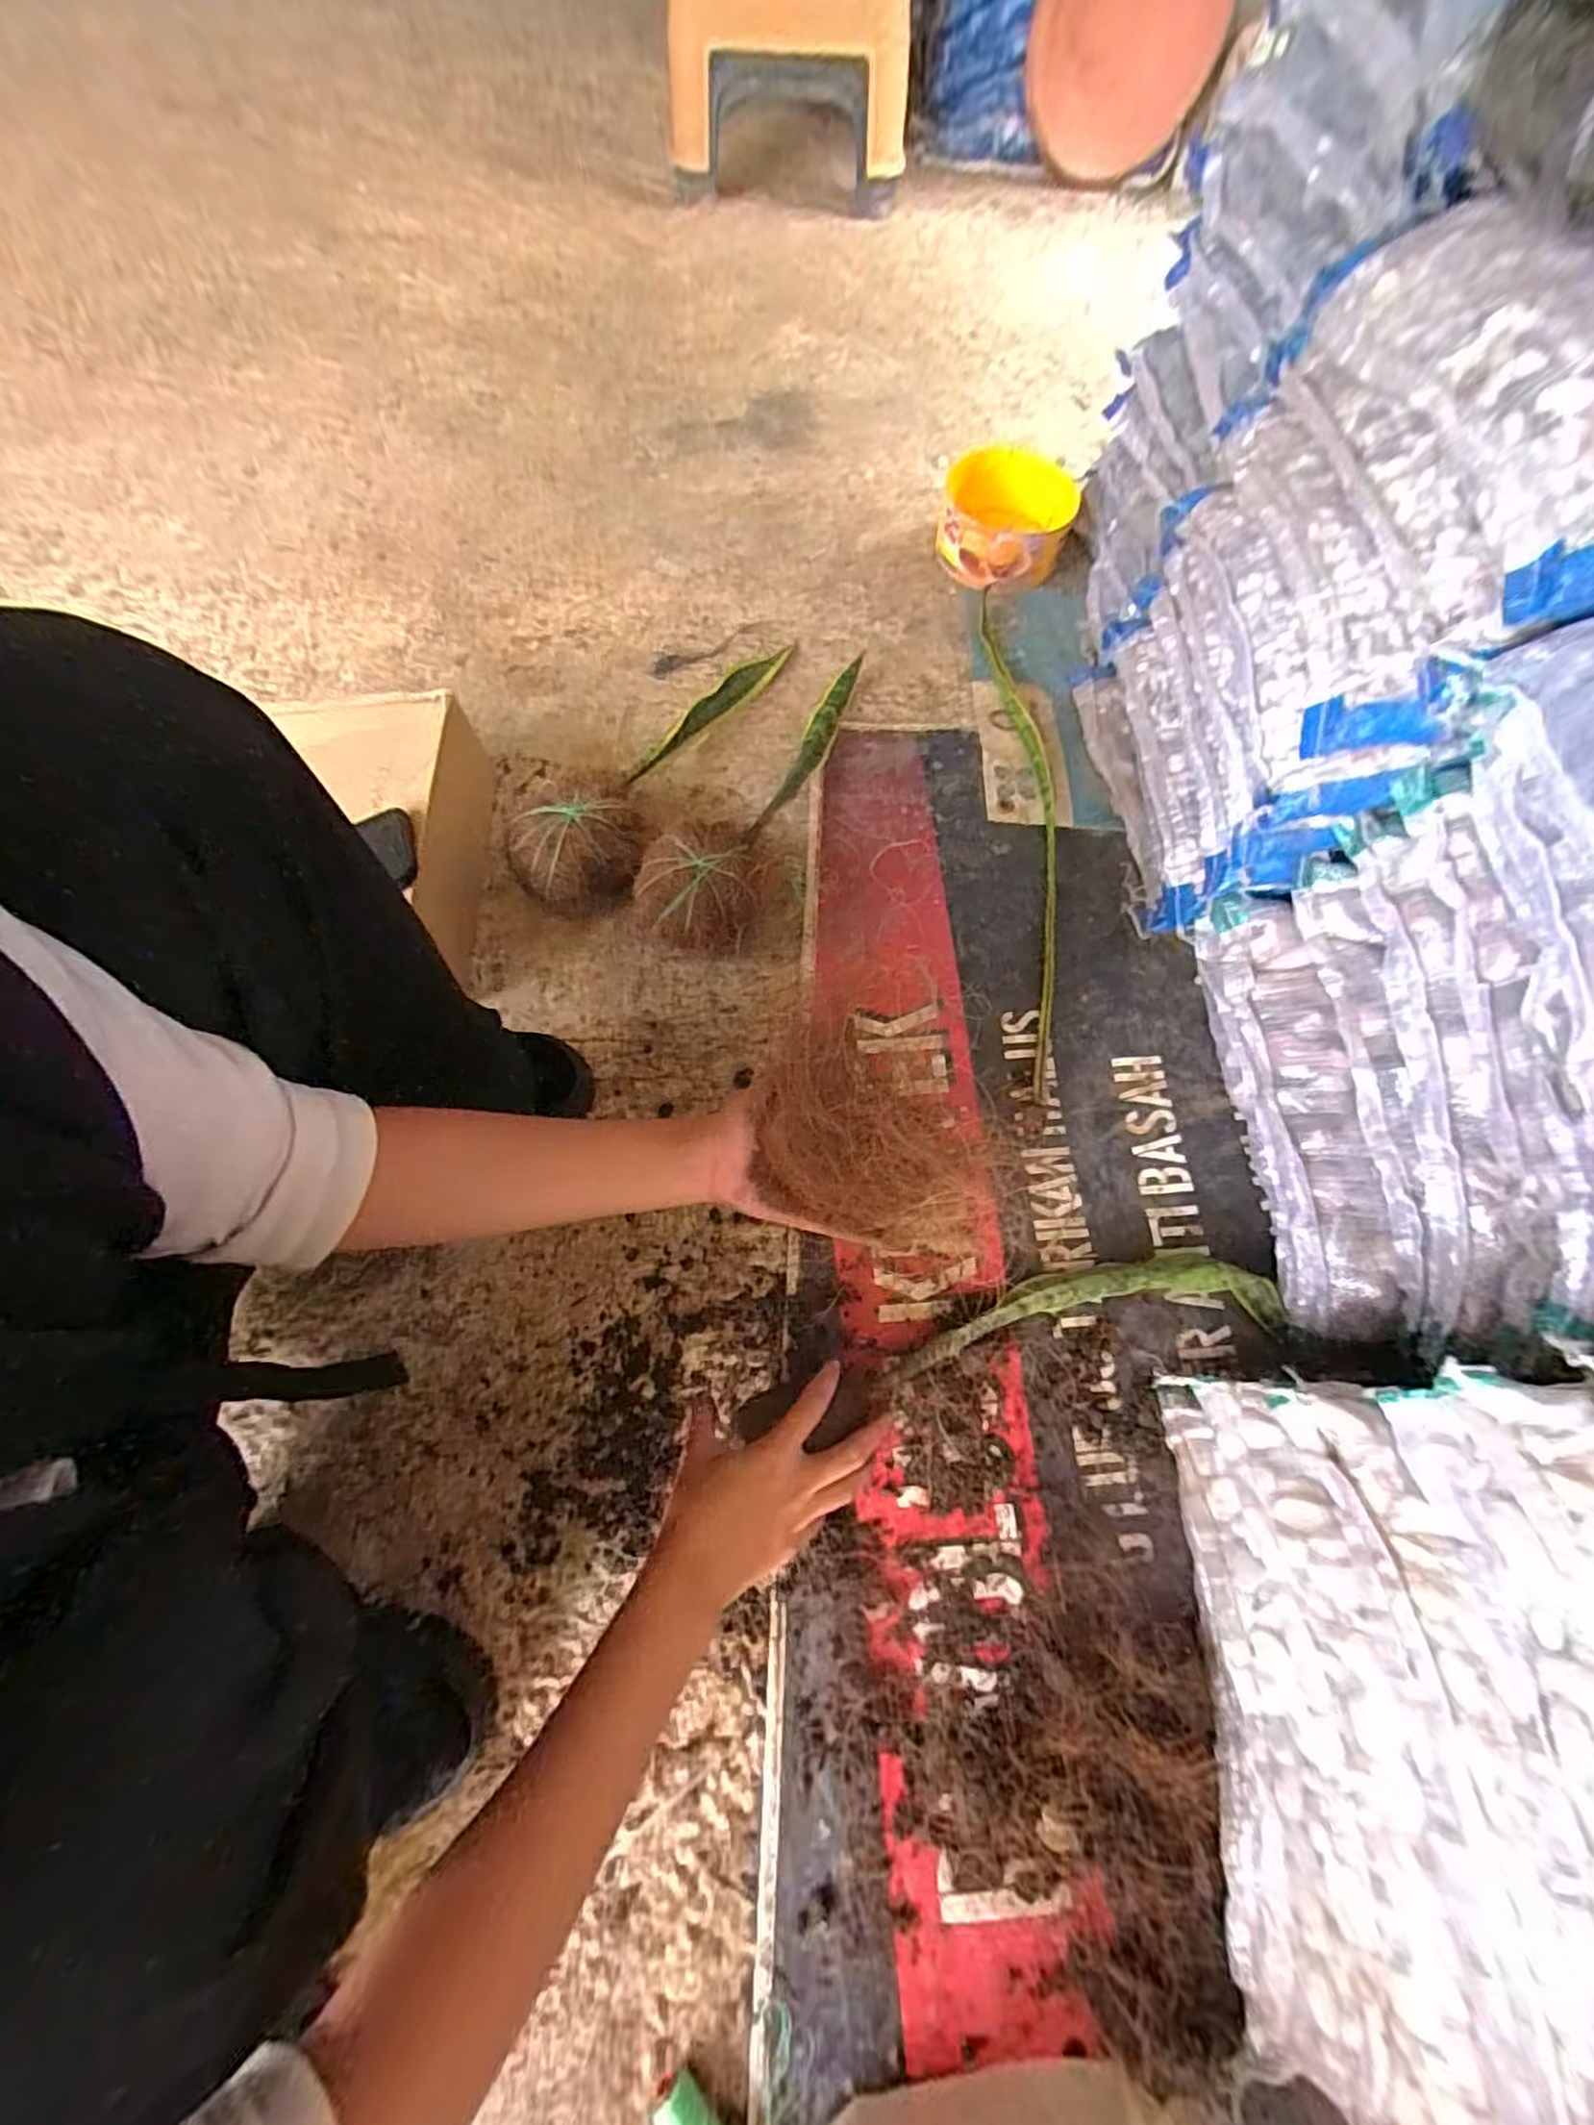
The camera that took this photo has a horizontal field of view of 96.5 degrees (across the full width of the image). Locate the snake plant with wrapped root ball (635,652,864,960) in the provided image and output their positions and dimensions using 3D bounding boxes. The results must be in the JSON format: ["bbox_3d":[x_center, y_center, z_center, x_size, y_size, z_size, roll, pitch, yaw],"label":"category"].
[{"bbox_3d":[-0.028,-0.272,0.670,0.101,0.075,0.381,20,71,8],"label":"snake plant with wrapped root ball"}]

